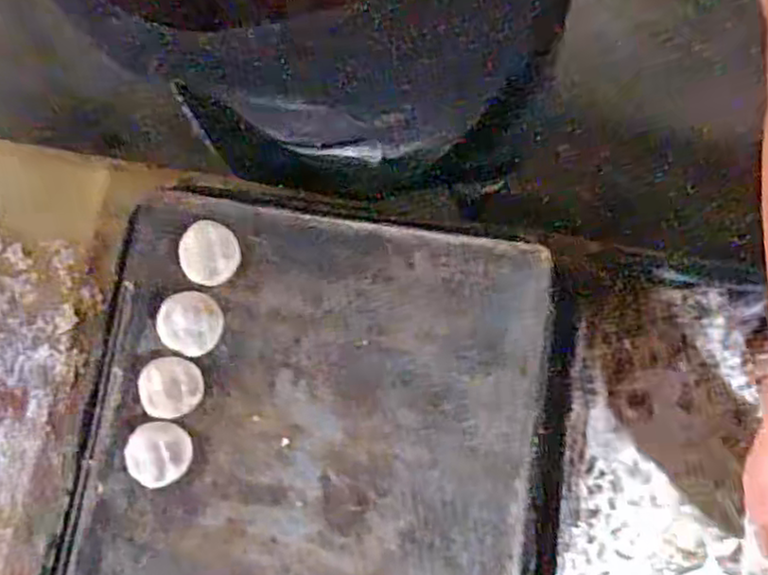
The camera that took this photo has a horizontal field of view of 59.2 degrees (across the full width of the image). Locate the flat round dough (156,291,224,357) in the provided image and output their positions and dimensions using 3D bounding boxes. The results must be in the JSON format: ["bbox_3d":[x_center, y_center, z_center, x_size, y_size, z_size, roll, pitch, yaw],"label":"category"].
[{"bbox_3d":[-0.154,0.029,0.536,0.048,0.006,0.050,0,81,-1],"label":"flat round dough"}]

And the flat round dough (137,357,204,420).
[{"bbox_3d":[-0.169,0.079,0.533,0.050,0.007,0.046,-6,82,-2],"label":"flat round dough"}]

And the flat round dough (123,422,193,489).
[{"bbox_3d":[-0.176,0.130,0.526,0.051,0.007,0.047,0,81,-1],"label":"flat round dough"}]

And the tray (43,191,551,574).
[{"bbox_3d":[-0.069,0.164,0.526,0.365,0.033,0.449,8,79,2],"label":"tray"}]

